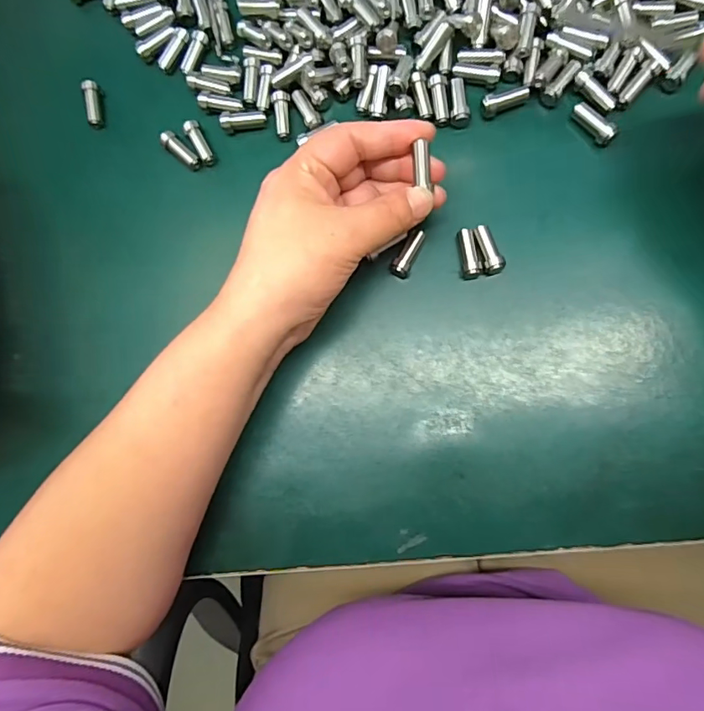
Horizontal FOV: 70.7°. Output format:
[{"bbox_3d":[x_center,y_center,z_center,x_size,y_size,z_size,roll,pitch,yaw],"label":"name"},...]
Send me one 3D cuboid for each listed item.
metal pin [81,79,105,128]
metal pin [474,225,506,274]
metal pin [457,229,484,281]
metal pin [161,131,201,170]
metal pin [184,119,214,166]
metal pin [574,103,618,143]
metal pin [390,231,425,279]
[{"bbox_3d":[-0.161,-0.157,0.308,0.008,0.010,0.027,-7,83,5],"label":"metal pin"},{"bbox_3d":[0.075,-0.058,0.272,0.011,0.010,0.028,-14,83,4],"label":"metal pin"},{"bbox_3d":[0.065,-0.055,0.274,0.010,0.010,0.029,-6,84,5],"label":"metal pin"},{"bbox_3d":[-0.103,-0.123,0.297,0.027,0.006,0.009,42,90,8],"label":"metal pin"},{"bbox_3d":[-0.091,-0.128,0.298,0.008,0.009,0.026,-29,82,2],"label":"metal pin"},{"bbox_3d":[0.133,-0.129,0.273,0.009,0.010,0.026,-35,82,2],"label":"metal pin"},{"bbox_3d":[0.031,-0.057,0.277,0.009,0.013,0.028,27,88,8],"label":"metal pin"}]

